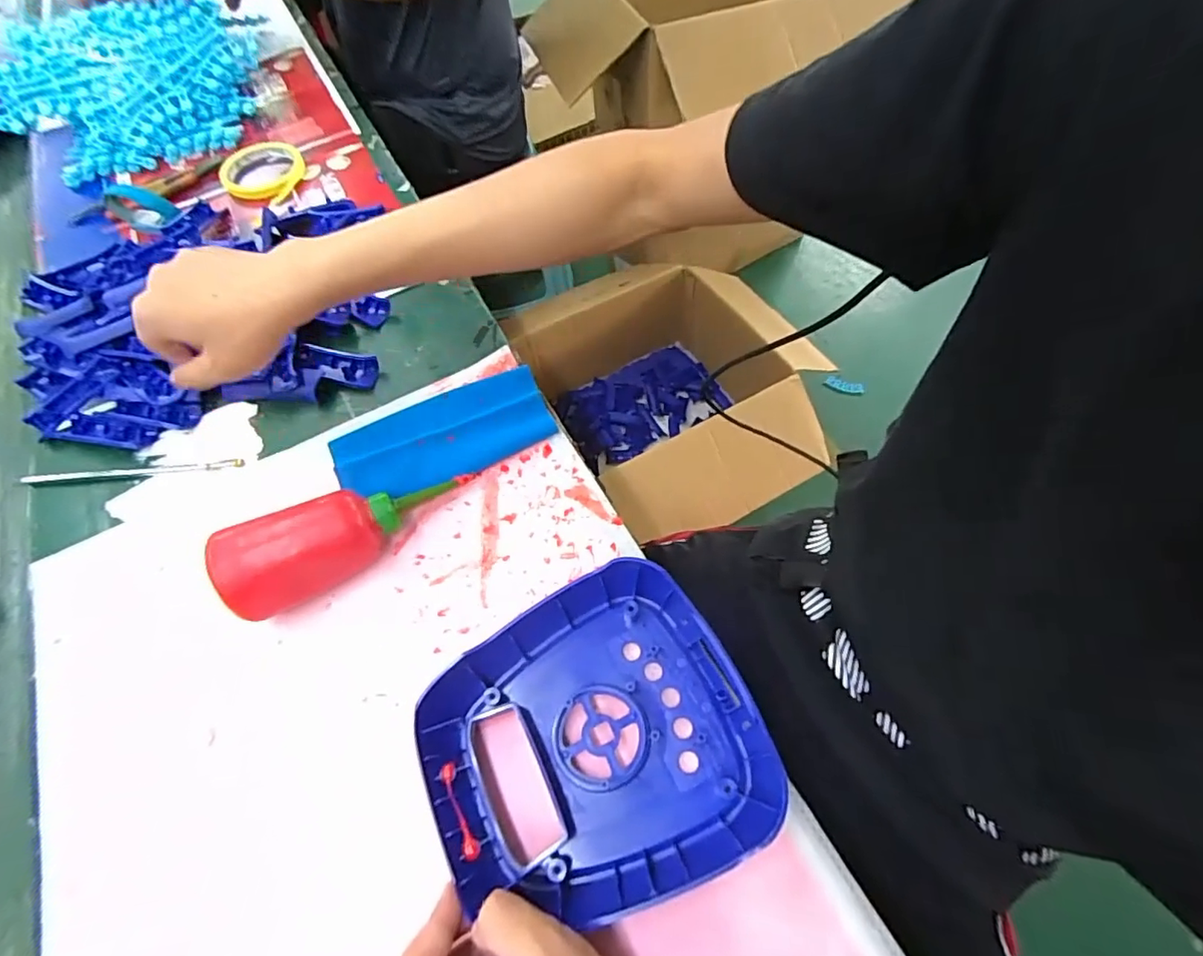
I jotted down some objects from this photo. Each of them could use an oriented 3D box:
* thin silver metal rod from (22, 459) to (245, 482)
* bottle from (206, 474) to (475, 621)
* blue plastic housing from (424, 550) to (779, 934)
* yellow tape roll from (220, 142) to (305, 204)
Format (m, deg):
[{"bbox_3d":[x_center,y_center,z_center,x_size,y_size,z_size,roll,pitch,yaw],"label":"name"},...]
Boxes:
[{"bbox_3d":[-0.388,-0.006,0.459,0.186,0.005,0.009,-4,60,1],"label":"thin silver metal rod"},{"bbox_3d":[-0.172,0.040,0.385,0.163,0.054,0.058,-24,62,-10],"label":"bottle"},{"bbox_3d":[-0.004,0.148,0.320,0.183,0.036,0.161,-22,62,-9],"label":"blue plastic housing"},{"bbox_3d":[-0.397,-0.363,0.653,0.089,0.023,0.089,-1,60,2],"label":"yellow tape roll"}]

